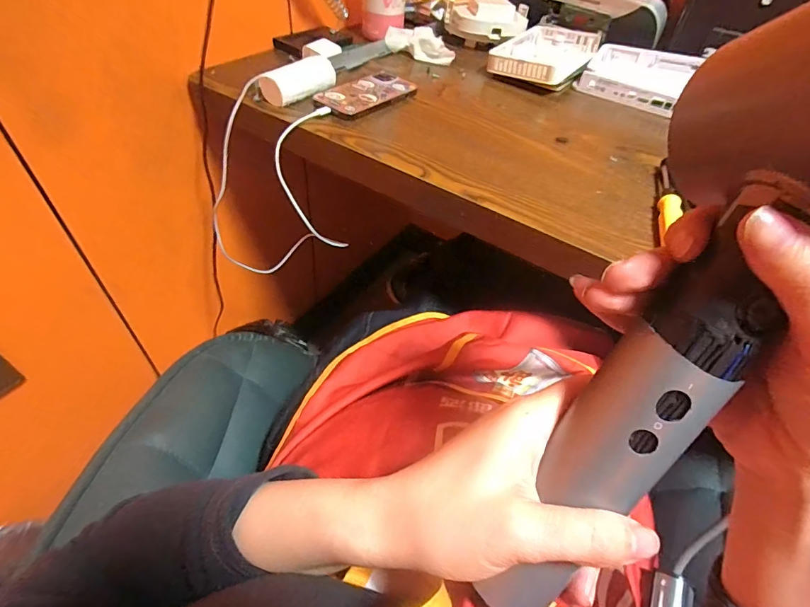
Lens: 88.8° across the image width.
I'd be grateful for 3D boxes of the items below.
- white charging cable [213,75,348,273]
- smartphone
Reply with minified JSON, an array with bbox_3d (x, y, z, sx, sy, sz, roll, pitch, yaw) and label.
[{"bbox_3d":[-0.185,-0.152,0.596,0.159,0.274,0.128,24,50,15],"label":"white charging cable"},{"bbox_3d":[-0.049,-0.278,0.548,0.064,0.013,0.143,36,54,24],"label":"smartphone"}]

